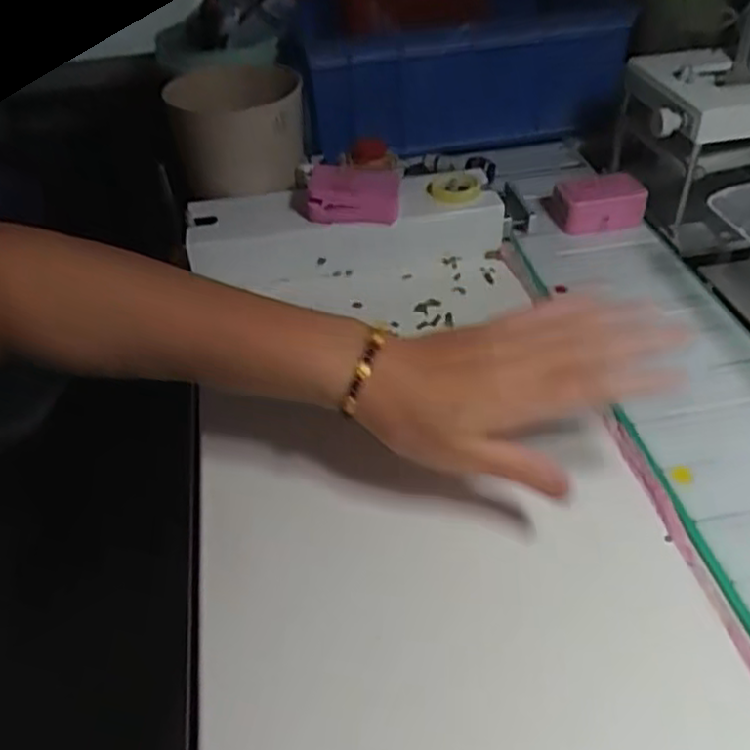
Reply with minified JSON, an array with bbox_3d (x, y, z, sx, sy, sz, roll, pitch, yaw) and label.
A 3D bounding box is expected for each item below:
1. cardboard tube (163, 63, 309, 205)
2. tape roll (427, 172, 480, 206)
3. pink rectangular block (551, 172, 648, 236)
[{"bbox_3d":[-0.120,-0.216,0.649,0.111,0.082,0.108,-8,42,-7],"label":"cardboard tube"},{"bbox_3d":[0.065,-0.156,0.609,0.043,0.009,0.051,4,42,8],"label":"tape roll"},{"bbox_3d":[0.188,-0.148,0.632,0.075,0.034,0.047,-10,41,-7],"label":"pink rectangular block"}]

